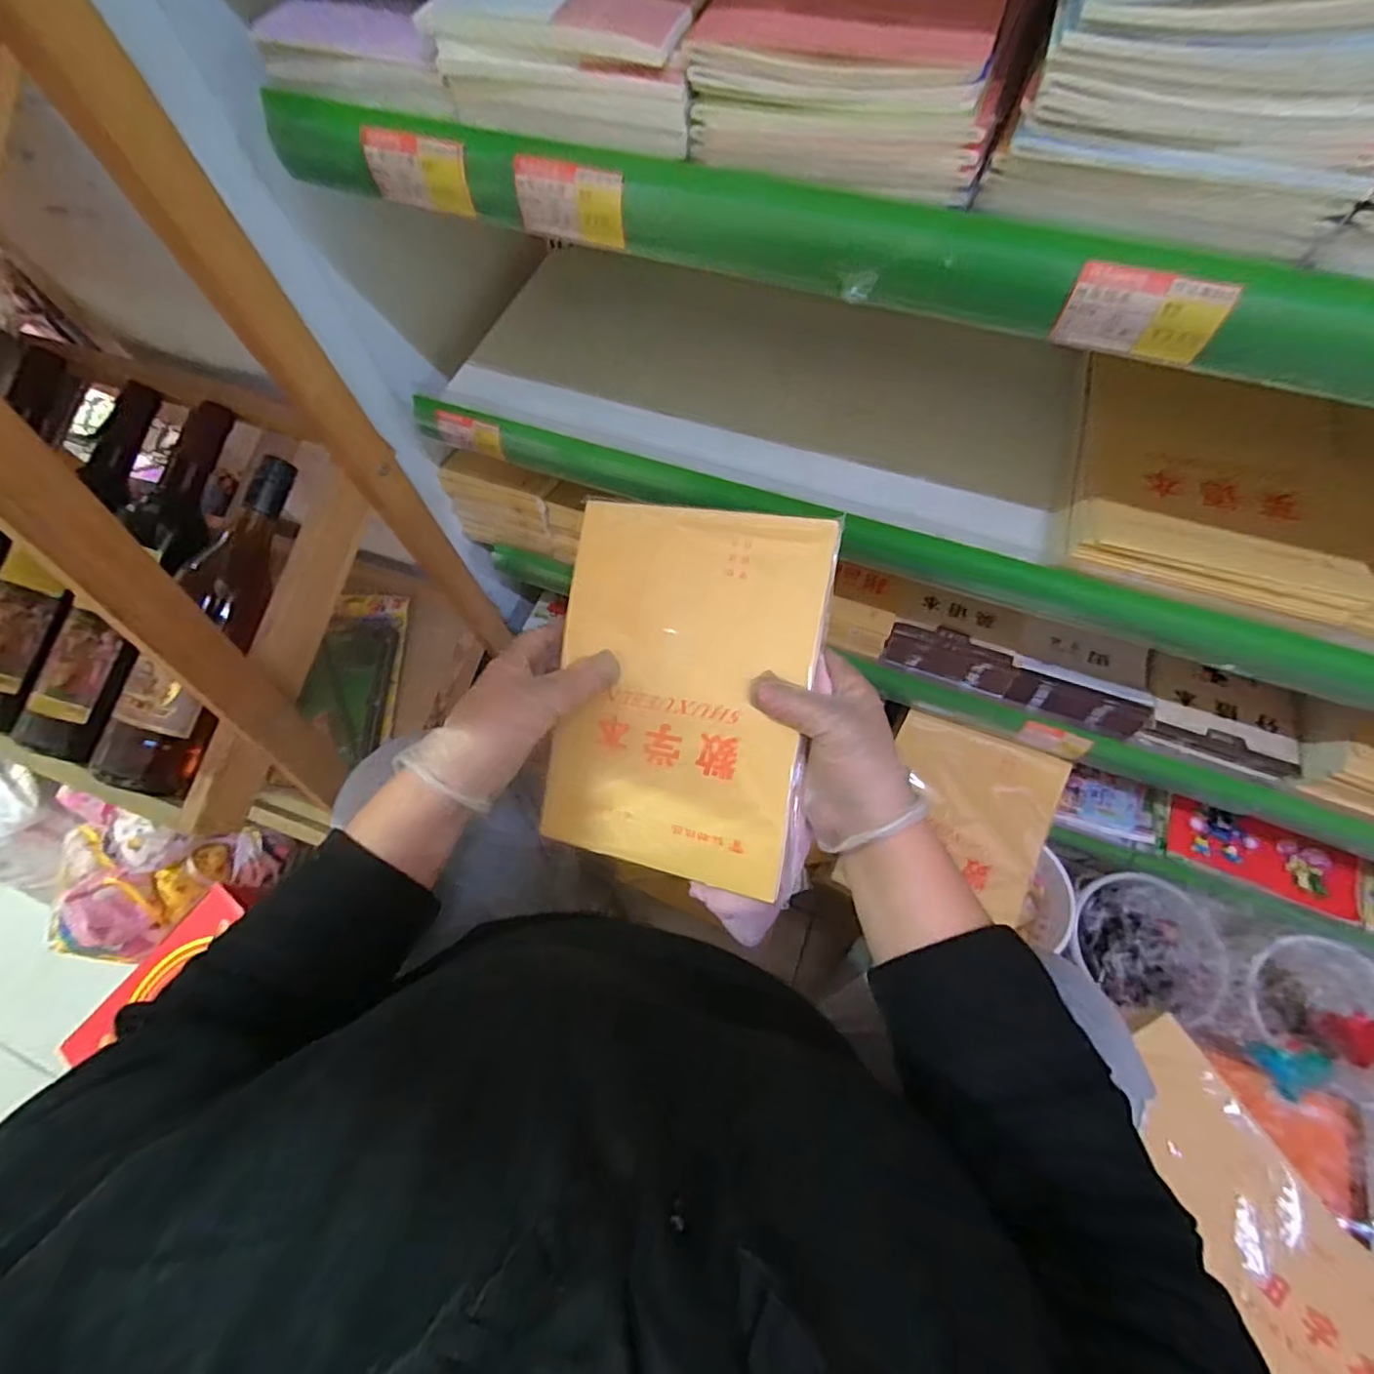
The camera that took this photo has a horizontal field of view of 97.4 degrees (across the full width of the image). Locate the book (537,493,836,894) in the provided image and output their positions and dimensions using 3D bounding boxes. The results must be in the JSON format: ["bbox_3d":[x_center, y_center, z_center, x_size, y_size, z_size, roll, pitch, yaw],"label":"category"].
[{"bbox_3d":[-0.007,0.000,0.417,0.178,0.014,0.247,10,89,19],"label":"book"}]

